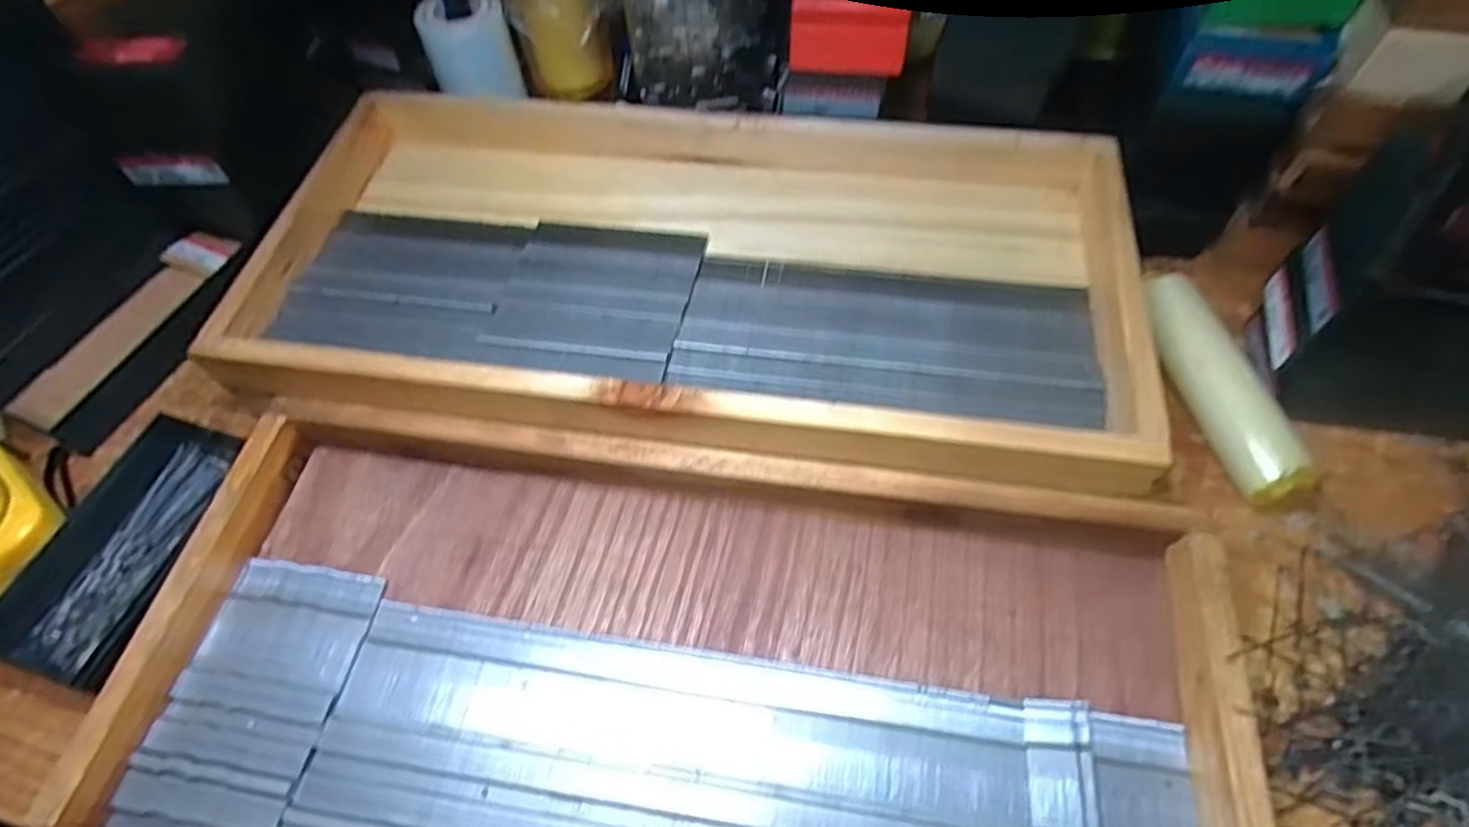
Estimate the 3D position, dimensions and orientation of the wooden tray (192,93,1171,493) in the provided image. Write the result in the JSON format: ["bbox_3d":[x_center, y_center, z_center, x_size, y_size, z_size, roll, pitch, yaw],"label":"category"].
[{"bbox_3d":[-0.025,-0.076,0.381,0.430,0.054,0.221,4,58,5],"label":"wooden tray"}]

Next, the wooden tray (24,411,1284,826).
[{"bbox_3d":[-0.027,0.113,0.295,0.423,0.055,0.199,6,58,7],"label":"wooden tray"}]

